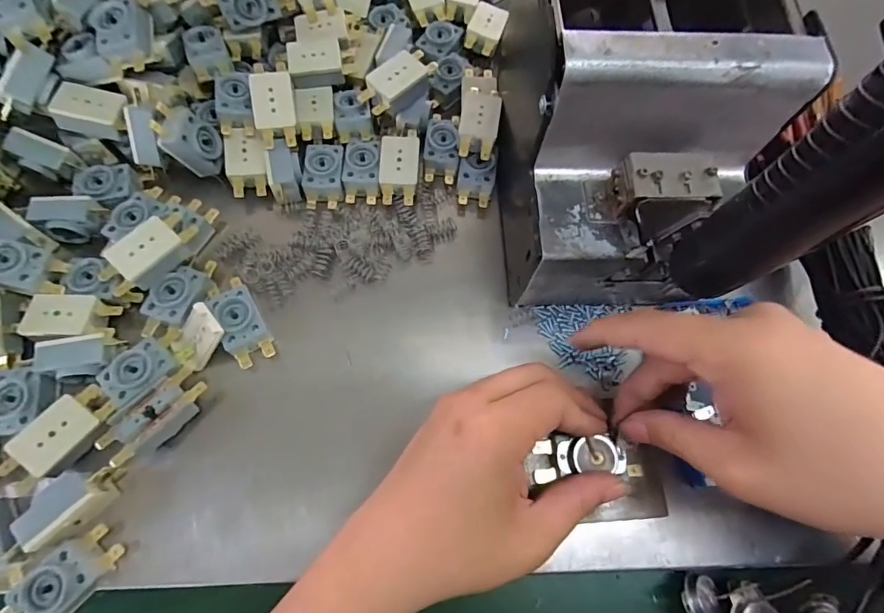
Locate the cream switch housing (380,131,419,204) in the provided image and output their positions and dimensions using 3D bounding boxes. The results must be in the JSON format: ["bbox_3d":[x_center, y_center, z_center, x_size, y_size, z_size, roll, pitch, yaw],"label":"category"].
[{"bbox_3d":[-0.030,-0.100,0.328,0.027,0.015,0.055,0,72,-2],"label":"cream switch housing"}]

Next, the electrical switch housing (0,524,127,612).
[{"bbox_3d":[-0.194,0.143,0.238,0.053,0.028,0.029,-40,77,-14],"label":"electrical switch housing"}]

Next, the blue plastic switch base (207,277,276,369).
[{"bbox_3d":[-0.125,0.009,0.285,0.026,0.017,0.055,-27,75,-11],"label":"blue plastic switch base"}]

